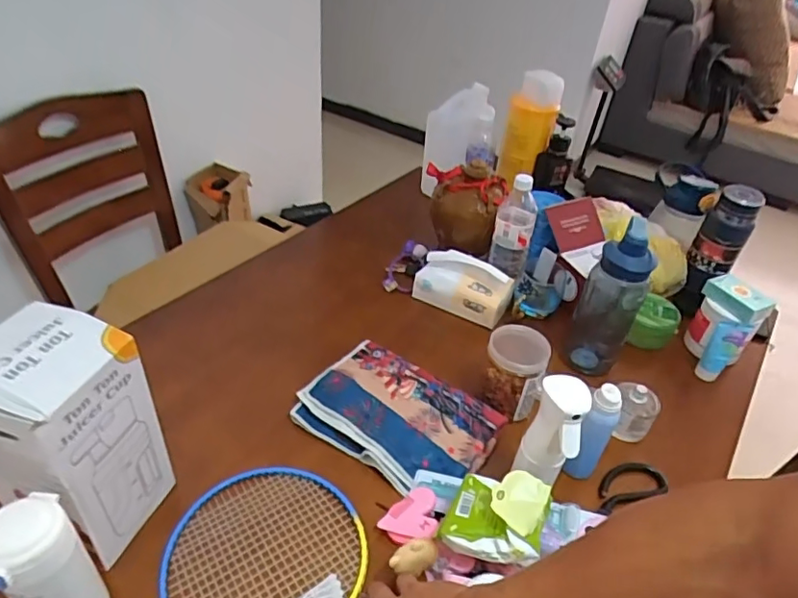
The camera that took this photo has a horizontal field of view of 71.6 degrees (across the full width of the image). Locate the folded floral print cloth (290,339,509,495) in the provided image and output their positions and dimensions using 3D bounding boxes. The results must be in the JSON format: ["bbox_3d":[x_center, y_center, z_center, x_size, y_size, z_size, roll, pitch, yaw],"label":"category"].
[{"bbox_3d":[-0.003,0.166,0.782,0.257,0.044,0.179,29,44,25],"label":"folded floral print cloth"}]

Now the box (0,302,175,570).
[{"bbox_3d":[-0.334,0.141,0.564,0.110,0.249,0.118,17,40,12],"label":"box"}]

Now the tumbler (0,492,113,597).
[{"bbox_3d":[-0.322,0.252,0.514,0.063,0.171,0.063,4,39,-3],"label":"tumbler"}]

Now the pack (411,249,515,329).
[{"bbox_3d":[0.112,-0.025,0.971,0.165,0.105,0.054,24,42,20],"label":"pack"}]

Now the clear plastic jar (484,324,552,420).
[{"bbox_3d":[0.161,0.113,0.792,0.085,0.132,0.077,14,40,9],"label":"clear plastic jar"}]

